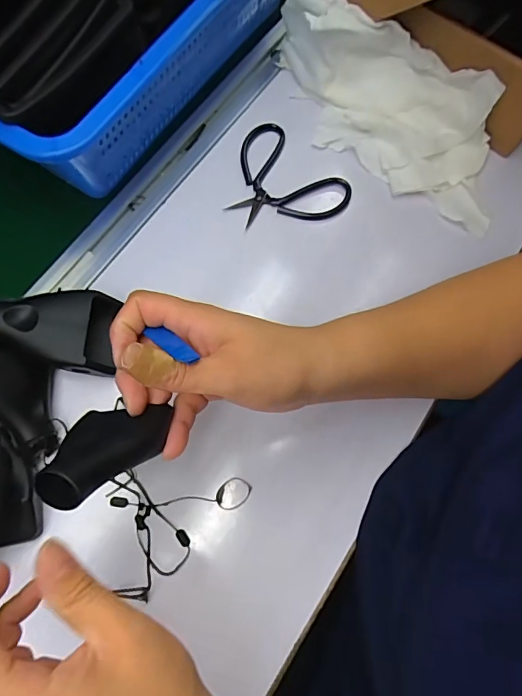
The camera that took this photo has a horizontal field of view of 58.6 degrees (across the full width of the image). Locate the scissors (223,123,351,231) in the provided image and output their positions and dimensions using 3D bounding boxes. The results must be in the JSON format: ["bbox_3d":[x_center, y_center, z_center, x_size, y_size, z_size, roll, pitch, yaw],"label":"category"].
[{"bbox_3d":[0.014,-0.153,0.443,0.102,0.008,0.118,-42,77,-13],"label":"scissors"}]

